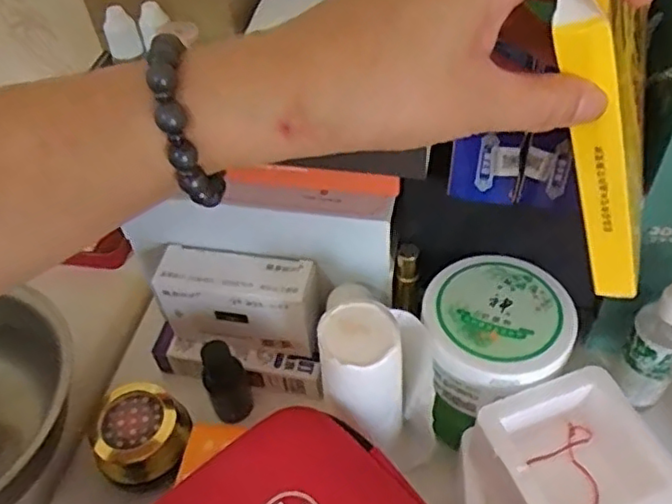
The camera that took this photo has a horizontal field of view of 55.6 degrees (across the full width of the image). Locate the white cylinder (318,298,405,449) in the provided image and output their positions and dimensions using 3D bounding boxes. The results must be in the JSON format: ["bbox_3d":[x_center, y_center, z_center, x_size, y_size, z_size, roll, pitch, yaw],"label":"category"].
[{"bbox_3d":[0.017,0.080,0.409,0.049,0.101,0.048,-8,48,-2],"label":"white cylinder"}]

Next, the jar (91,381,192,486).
[{"bbox_3d":[-0.135,0.125,0.442,0.063,0.030,0.061,-3,48,3],"label":"jar"}]

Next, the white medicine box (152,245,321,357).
[{"bbox_3d":[-0.072,0.036,0.473,0.119,0.068,0.039,6,49,10],"label":"white medicine box"}]

